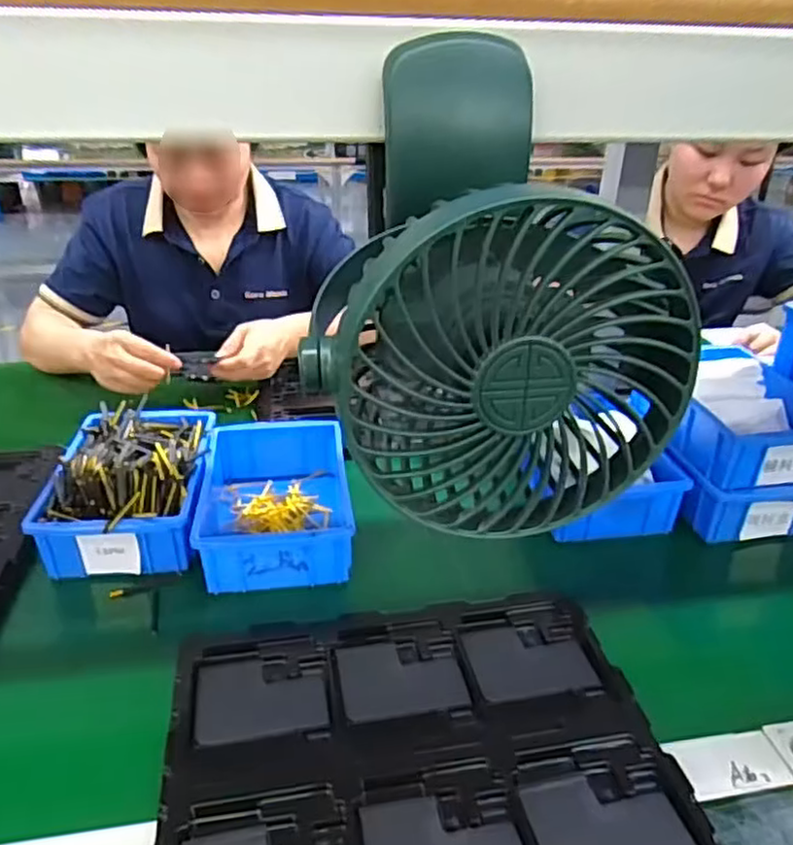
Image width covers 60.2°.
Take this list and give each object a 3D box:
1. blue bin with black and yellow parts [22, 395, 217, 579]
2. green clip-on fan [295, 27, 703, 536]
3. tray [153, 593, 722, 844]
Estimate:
[{"bbox_3d":[-0.250,0.051,0.671,0.147,0.091,0.207,-1,28,-5],"label":"blue bin with black and yellow parts"},{"bbox_3d":[0.034,-0.046,0.236,0.111,0.132,0.106,0,28,-3],"label":"green clip-on fan"},{"bbox_3d":[0.017,0.226,0.441,0.321,0.016,0.276,-4,29,-10],"label":"tray"}]

